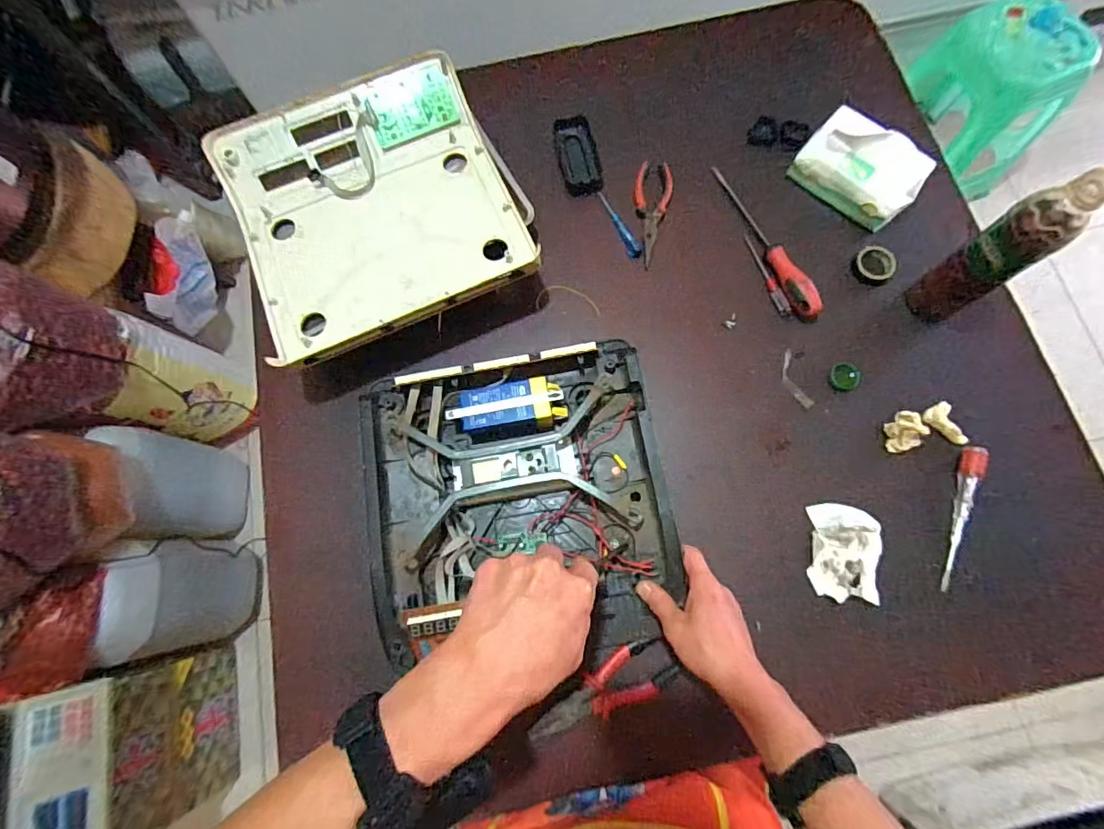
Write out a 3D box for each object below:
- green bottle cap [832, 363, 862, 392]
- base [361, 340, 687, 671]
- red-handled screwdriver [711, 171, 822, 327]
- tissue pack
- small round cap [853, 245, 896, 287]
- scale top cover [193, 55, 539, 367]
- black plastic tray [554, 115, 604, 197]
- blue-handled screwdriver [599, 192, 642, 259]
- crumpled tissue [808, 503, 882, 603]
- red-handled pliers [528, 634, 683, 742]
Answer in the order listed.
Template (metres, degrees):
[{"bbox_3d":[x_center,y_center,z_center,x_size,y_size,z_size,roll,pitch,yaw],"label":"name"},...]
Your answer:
[{"bbox_3d":[0.359,-0.046,0.610,0.036,0.011,0.033,-4,75,1],"label":"green bottle cap"},{"bbox_3d":[-0.037,0.093,0.557,0.317,0.051,0.323,-10,75,-1],"label":"base"},{"bbox_3d":[0.283,-0.233,0.655,0.033,0.025,0.250,-20,76,-3],"label":"red-handled screwdriver"},{"bbox_3d":[0.401,-0.320,0.647,0.148,0.071,0.096,41,80,11],"label":"tissue pack"},{"bbox_3d":[0.413,-0.189,0.642,0.049,0.015,0.050,0,75,2],"label":"small round cap"},{"bbox_3d":[-0.225,-0.266,0.636,0.348,0.059,0.363,-23,76,-4],"label":"scale top cover"},{"bbox_3d":[0.039,-0.365,0.712,0.054,0.031,0.109,-11,75,-1],"label":"black plastic tray"},{"bbox_3d":[0.089,-0.261,0.685,0.018,0.017,0.118,-24,76,-4],"label":"blue-handled screwdriver"},{"bbox_3d":[0.324,0.152,0.554,0.064,0.027,0.100,7,76,4],"label":"crumpled tissue"},{"bbox_3d":[0.051,0.286,0.524,0.159,0.013,0.053,-21,76,-4],"label":"red-handled pliers"}]

